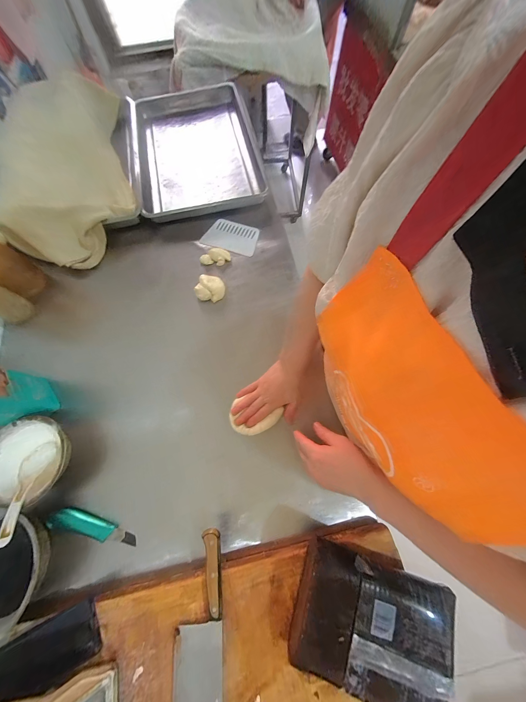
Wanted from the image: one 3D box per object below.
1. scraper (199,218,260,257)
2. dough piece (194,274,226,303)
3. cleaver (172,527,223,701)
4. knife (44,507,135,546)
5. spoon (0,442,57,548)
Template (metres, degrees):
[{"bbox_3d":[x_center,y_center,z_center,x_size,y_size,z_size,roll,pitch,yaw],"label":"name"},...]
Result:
[{"bbox_3d":[-0.096,-0.336,0.670,0.159,0.011,0.100,14,72,3],"label":"scraper"},{"bbox_3d":[-0.136,-0.167,0.592,0.072,0.038,0.067,4,71,3],"label":"dough piece"},{"bbox_3d":[-0.101,0.454,0.347,0.076,0.033,0.299,-4,71,0],"label":"cleaver"},{"bbox_3d":[-0.318,0.331,0.432,0.159,0.022,0.034,12,71,6],"label":"knife"},{"bbox_3d":[-0.448,0.259,0.428,0.045,0.024,0.170,-15,41,-6],"label":"spoon"}]

